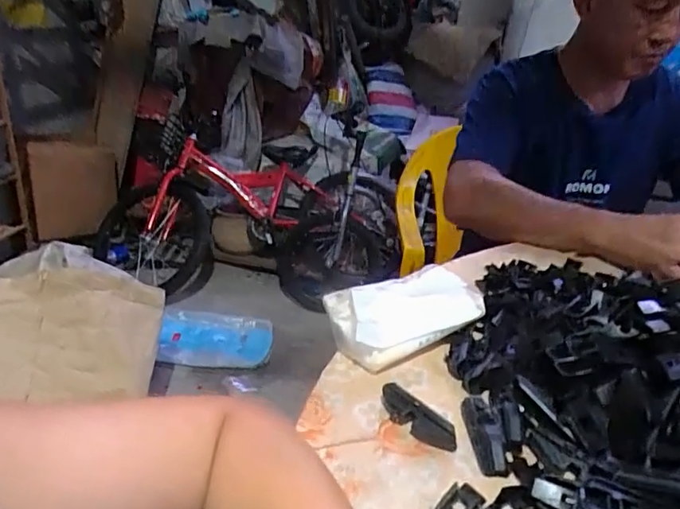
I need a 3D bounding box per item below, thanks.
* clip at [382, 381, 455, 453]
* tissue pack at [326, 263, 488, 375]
[{"bbox_3d":[0.060,0.129,0.413,0.016,0.019,0.069,-21,34,-39],"label":"clip"},{"bbox_3d":[0.061,0.054,0.504,0.138,0.051,0.090,-11,29,-26],"label":"tissue pack"}]

